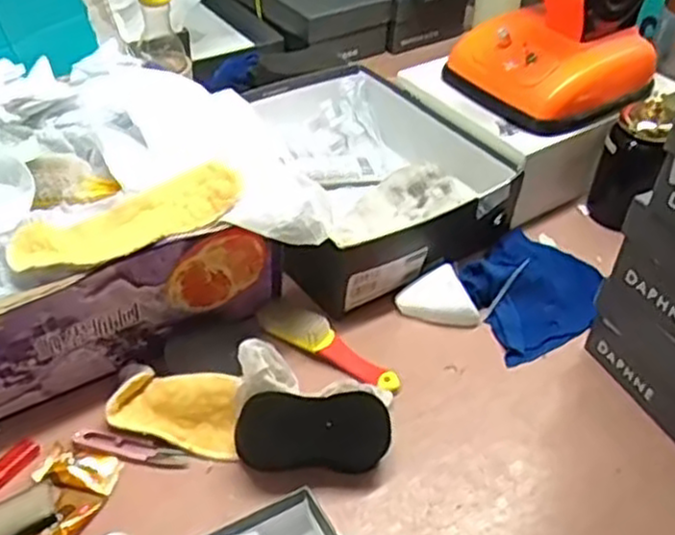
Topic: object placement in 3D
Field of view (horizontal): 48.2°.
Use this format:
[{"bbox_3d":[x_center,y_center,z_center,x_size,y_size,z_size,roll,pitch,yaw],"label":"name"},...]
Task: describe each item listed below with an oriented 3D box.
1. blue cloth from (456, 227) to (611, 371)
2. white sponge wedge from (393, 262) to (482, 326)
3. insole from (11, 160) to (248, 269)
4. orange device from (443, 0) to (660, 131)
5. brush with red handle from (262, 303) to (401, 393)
[{"bbox_3d":[0.208,0.018,0.813,0.149,0.040,0.154,-16,46,-21],"label":"blue cloth"},{"bbox_3d":[0.104,0.035,0.786,0.063,0.034,0.070,-20,47,-25],"label":"white sponge wedge"},{"bbox_3d":[-0.177,-0.043,0.647,0.197,0.019,0.066,-26,50,-29],"label":"insole"},{"bbox_3d":[0.259,-0.295,0.862,0.187,0.198,0.183,-26,50,-29],"label":"orange device"},{"bbox_3d":[-0.009,0.074,0.739,0.157,0.027,0.040,25,46,22],"label":"brush with red handle"}]

